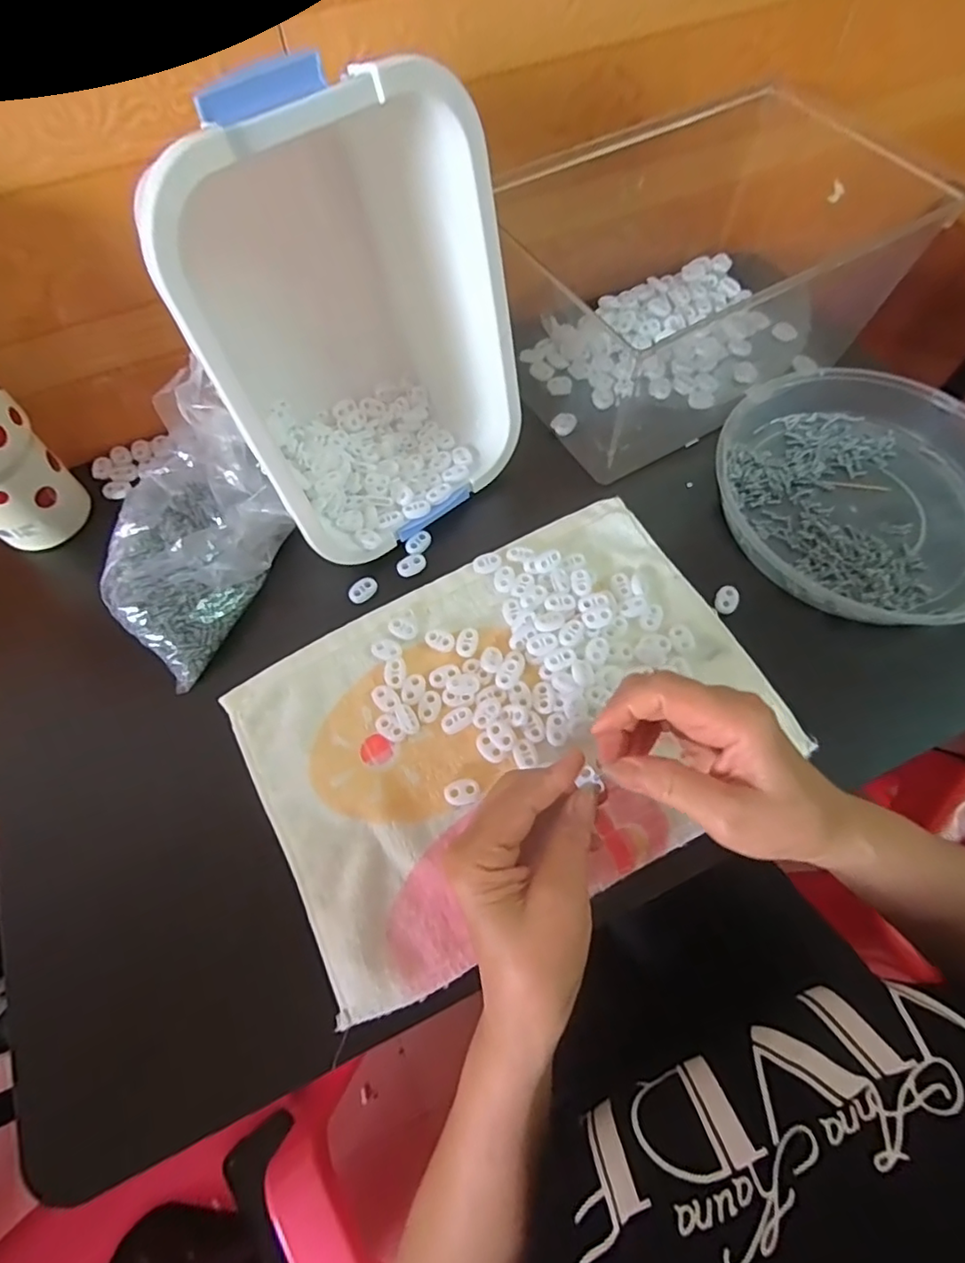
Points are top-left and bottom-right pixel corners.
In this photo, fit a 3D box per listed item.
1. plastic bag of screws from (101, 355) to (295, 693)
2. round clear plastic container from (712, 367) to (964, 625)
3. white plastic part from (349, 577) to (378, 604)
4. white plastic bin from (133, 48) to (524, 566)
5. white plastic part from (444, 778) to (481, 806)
[{"bbox_3d":[-0.211,-0.066,0.388,0.105,0.101,0.145,32,71,17],"label":"plastic bag of screws"},{"bbox_3d":[0.302,-0.112,0.444,0.228,0.047,0.222,0,65,1],"label":"round clear plastic container"},{"bbox_3d":[-0.090,-0.031,0.429,0.014,0.007,0.023,37,71,16],"label":"white plastic part"},{"bbox_3d":[-0.102,-0.206,0.393,0.201,0.269,0.160,-40,57,-12],"label":"white plastic bin"},{"bbox_3d":[-0.013,0.103,0.362,0.022,0.006,0.016,-4,65,-1],"label":"white plastic part"}]

